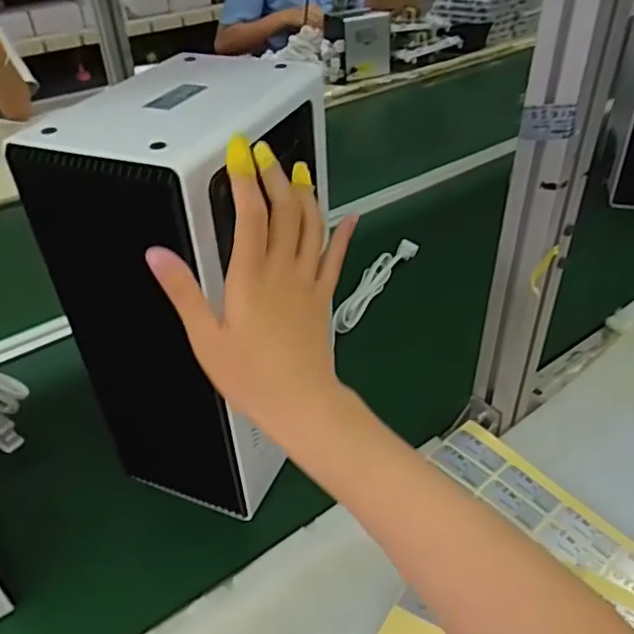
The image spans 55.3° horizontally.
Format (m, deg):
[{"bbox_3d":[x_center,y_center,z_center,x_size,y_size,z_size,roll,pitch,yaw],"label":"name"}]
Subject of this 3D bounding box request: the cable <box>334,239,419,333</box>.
[{"bbox_3d":[0.080,-0.052,0.810,0.031,0.023,0.216,18,41,27],"label":"cable"}]

